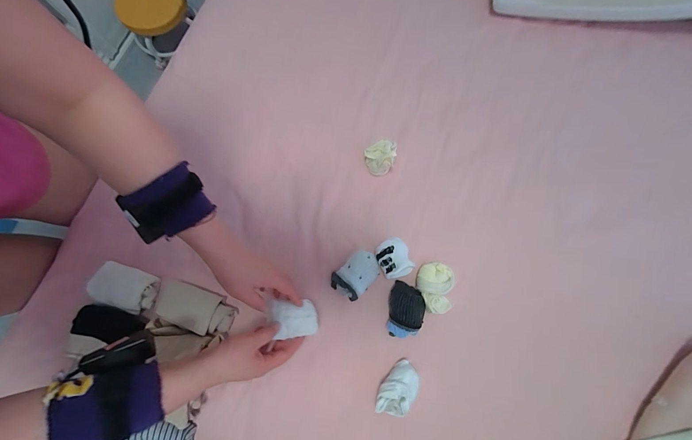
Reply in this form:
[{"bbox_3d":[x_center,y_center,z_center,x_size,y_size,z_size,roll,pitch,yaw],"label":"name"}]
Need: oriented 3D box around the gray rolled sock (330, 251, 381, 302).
[{"bbox_3d":[0.018,0.097,0.512,0.087,0.039,0.058,-40,80,-7],"label":"gray rolled sock"}]

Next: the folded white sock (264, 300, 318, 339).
[{"bbox_3d":[-0.085,0.157,0.468,0.071,0.034,0.060,-7,78,-1],"label":"folded white sock"}]

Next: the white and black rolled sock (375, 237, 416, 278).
[{"bbox_3d":[0.083,0.066,0.512,0.056,0.049,0.067,-20,78,-3],"label":"white and black rolled sock"}]

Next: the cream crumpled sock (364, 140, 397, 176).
[{"bbox_3d":[0.063,-0.124,0.563,0.057,0.065,0.064,13,78,4],"label":"cream crumpled sock"}]

